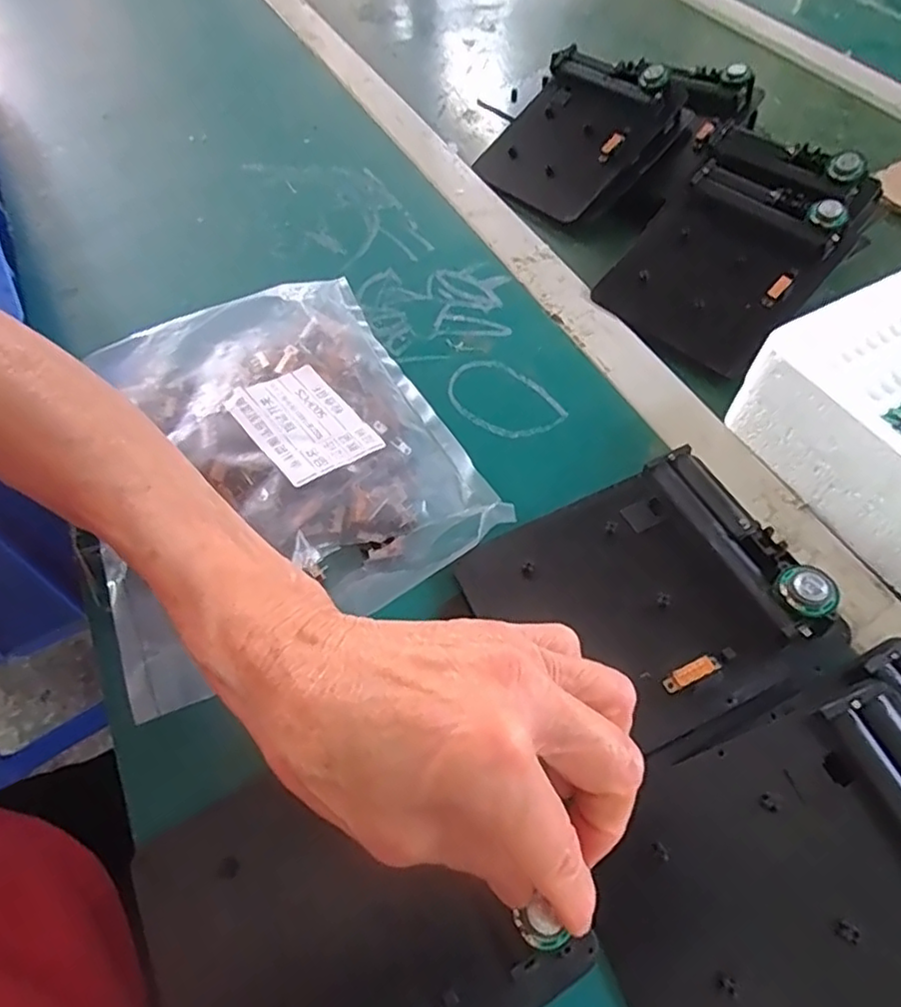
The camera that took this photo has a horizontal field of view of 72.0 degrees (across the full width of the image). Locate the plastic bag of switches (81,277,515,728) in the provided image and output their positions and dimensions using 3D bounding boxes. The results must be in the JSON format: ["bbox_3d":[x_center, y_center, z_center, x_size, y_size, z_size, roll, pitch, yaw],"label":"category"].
[{"bbox_3d":[-0.092,-0.026,0.306,0.181,0.039,0.203,-27,60,-18],"label":"plastic bag of switches"}]

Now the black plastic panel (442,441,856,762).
[{"bbox_3d":[0.081,0.042,0.264,0.122,0.012,0.112,-29,55,-2],"label":"black plastic panel"}]

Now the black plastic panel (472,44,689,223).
[{"bbox_3d":[0.093,-0.284,0.477,0.111,0.024,0.127,42,96,27],"label":"black plastic panel"}]

